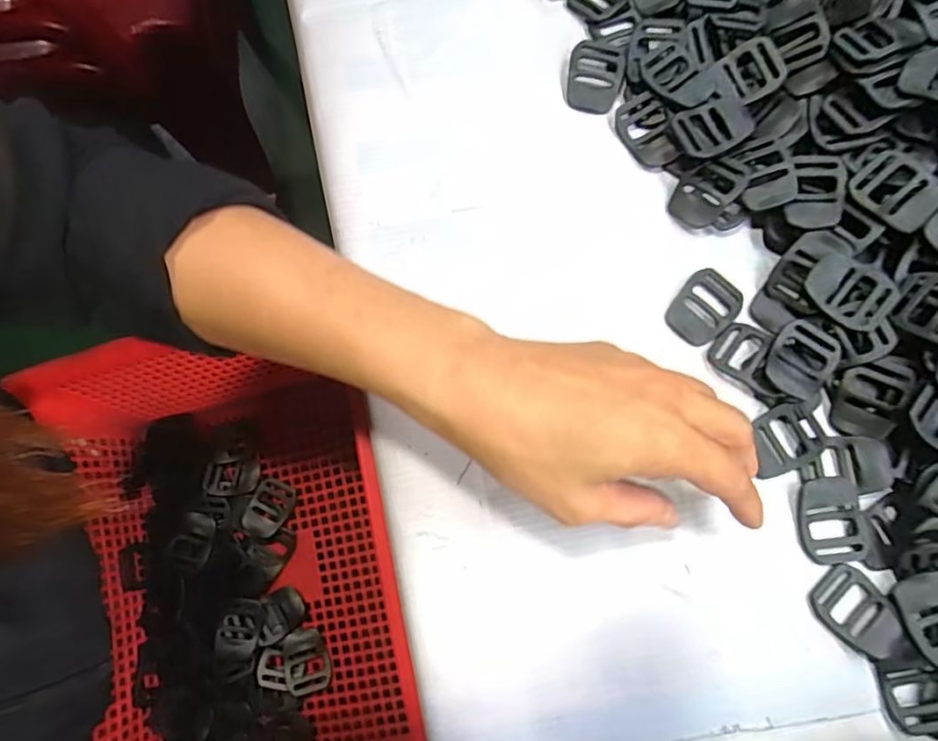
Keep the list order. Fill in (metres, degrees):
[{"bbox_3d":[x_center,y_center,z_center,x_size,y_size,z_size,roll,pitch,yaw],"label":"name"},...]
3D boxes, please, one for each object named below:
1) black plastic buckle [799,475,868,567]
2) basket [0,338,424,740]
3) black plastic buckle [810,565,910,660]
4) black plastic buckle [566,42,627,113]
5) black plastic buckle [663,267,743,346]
[{"bbox_3d":[0.168,0.070,0.276,0.026,0.007,0.038,-6,78,-3],"label":"black plastic buckle"},{"bbox_3d":[-0.139,0.134,0.359,0.191,0.109,0.296,-13,78,-3],"label":"basket"},{"bbox_3d":[0.177,0.110,0.269,0.042,0.006,0.027,44,80,8],"label":"black plastic buckle"},{"bbox_3d":[0.068,-0.159,0.322,0.028,0.007,0.040,10,78,1],"label":"black plastic buckle"},{"bbox_3d":[0.118,-0.032,0.297,0.028,0.004,0.040,40,80,7],"label":"black plastic buckle"}]

